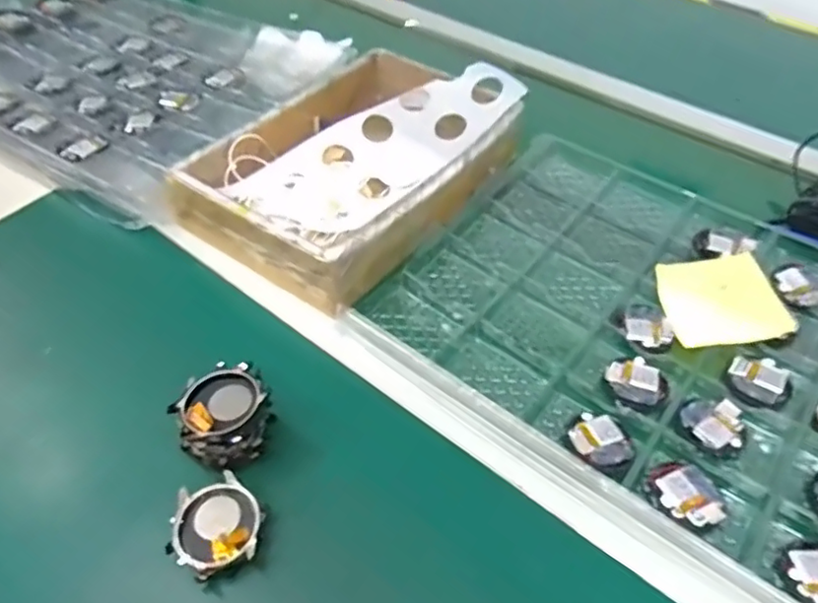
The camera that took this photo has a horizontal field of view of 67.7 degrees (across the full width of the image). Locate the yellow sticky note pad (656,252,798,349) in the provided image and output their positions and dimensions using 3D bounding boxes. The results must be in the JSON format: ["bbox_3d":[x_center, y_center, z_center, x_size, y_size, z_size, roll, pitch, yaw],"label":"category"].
[{"bbox_3d":[0.229,-0.002,0.449,0.077,0.004,0.072,-11,57,8],"label":"yellow sticky note pad"}]

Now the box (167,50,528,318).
[{"bbox_3d":[-0.042,-0.125,0.537,0.188,0.059,0.282,28,53,24],"label":"box"}]

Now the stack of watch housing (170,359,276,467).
[{"bbox_3d":[-0.109,0.071,0.369,0.054,0.049,0.044,-28,53,-24],"label":"stack of watch housing"}]

